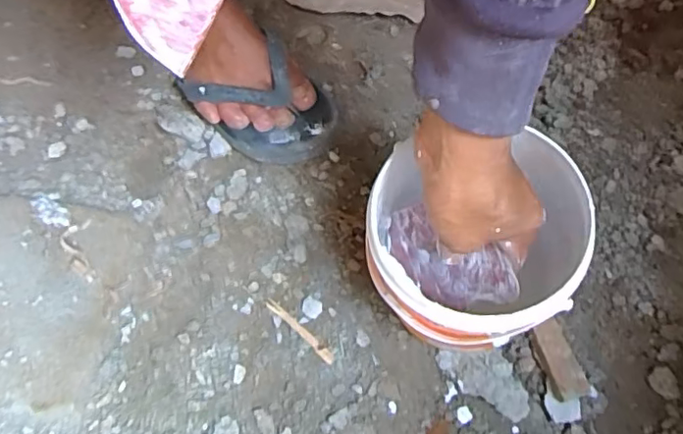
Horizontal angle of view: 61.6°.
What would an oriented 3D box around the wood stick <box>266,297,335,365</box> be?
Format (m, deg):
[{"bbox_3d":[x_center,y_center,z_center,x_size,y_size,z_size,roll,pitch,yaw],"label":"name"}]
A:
[{"bbox_3d":[-0.039,0.106,0.537,0.085,0.007,0.009,40,75,16],"label":"wood stick"}]

